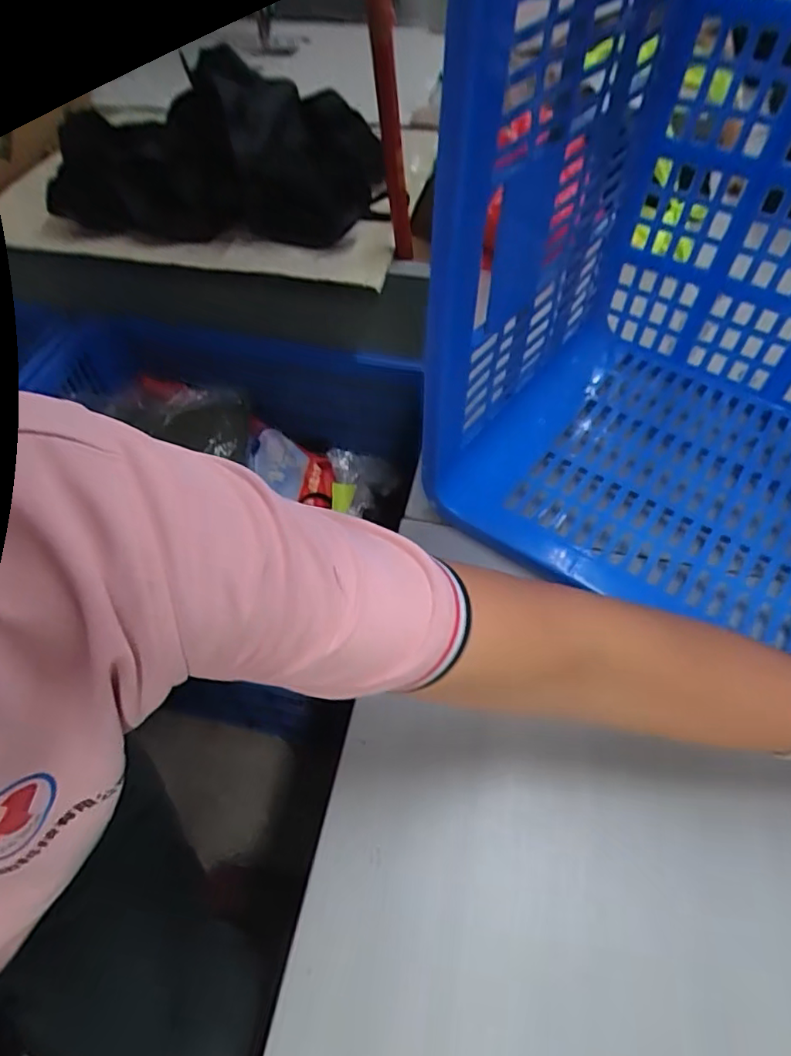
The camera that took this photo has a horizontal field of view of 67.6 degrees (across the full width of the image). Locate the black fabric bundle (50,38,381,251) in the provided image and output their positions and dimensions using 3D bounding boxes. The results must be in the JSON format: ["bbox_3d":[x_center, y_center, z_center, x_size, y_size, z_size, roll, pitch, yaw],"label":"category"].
[{"bbox_3d":[-0.224,-0.498,0.778,0.392,0.162,0.181,2,54,6],"label":"black fabric bundle"}]

